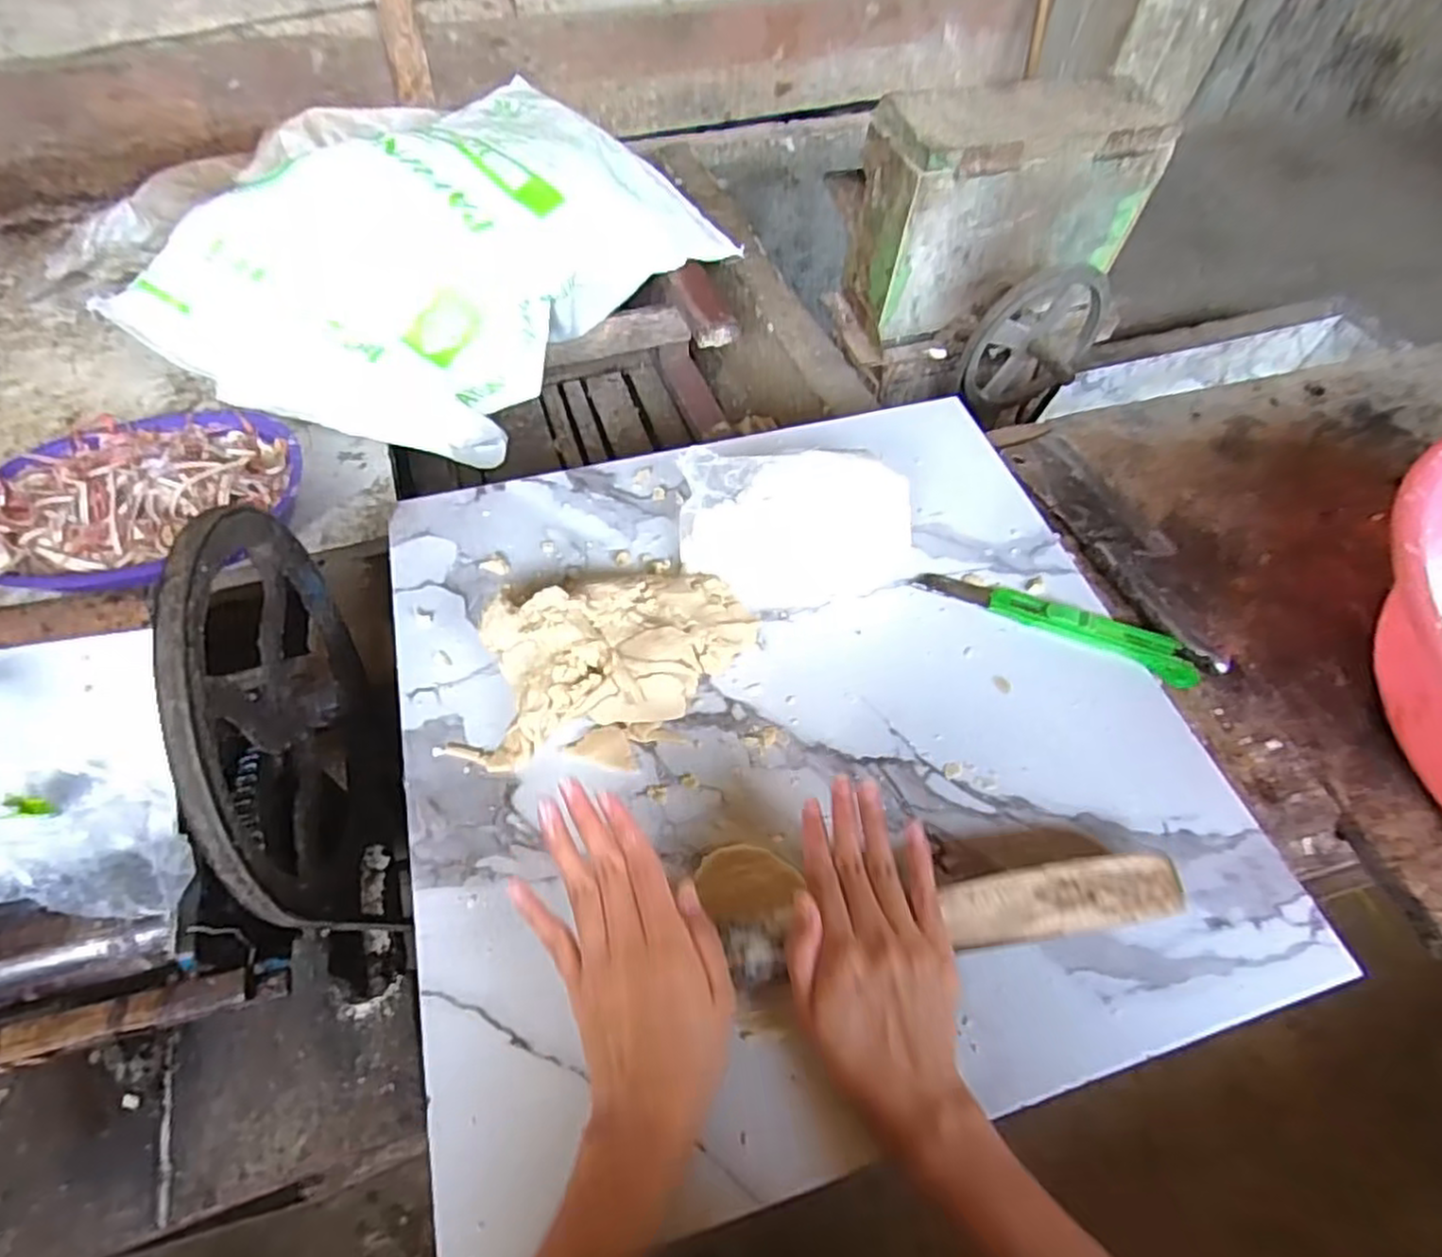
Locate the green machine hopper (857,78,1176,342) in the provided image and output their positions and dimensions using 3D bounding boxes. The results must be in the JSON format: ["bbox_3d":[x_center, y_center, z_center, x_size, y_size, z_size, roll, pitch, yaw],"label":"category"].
[{"bbox_3d":[0.357,-0.536,0.921,0.348,0.223,0.129,-11,59,-12],"label":"green machine hopper"}]

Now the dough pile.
[{"bbox_3d":[-0.074,0.021,0.464,0.209,0.054,0.118,-18,60,-13],"label":"dough pile"}]

